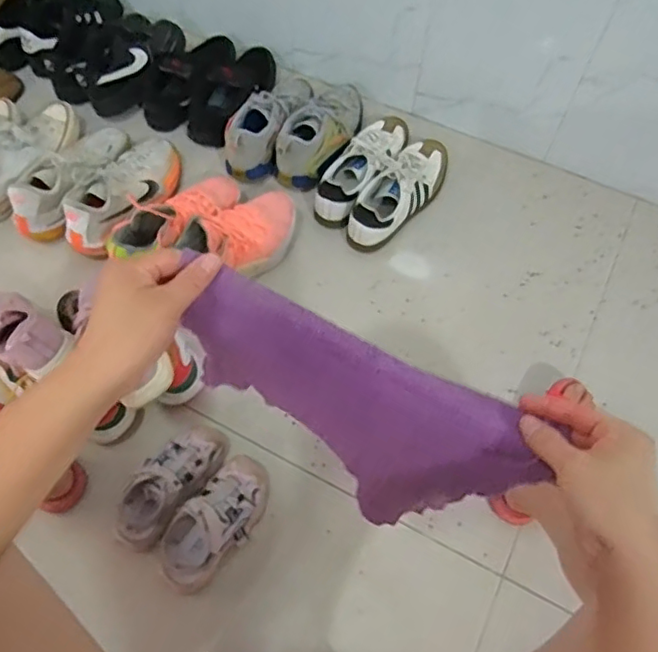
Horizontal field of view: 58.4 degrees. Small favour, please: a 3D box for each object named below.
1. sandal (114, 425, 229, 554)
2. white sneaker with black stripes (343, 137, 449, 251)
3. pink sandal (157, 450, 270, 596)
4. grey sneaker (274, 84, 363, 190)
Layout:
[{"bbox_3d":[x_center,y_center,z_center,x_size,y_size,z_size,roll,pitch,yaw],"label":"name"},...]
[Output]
[{"bbox_3d":[-0.239,0.233,0.889,0.095,0.095,0.196,27,64,13],"label":"sandal"},{"bbox_3d":[0.144,-0.272,1.160,0.106,0.089,0.301,31,65,15],"label":"white sneaker with black stripes"},{"bbox_3d":[-0.162,0.278,0.851,0.092,0.105,0.203,30,64,15],"label":"pink sandal"},{"bbox_3d":[-0.008,-0.422,1.218,0.117,0.108,0.293,22,63,11],"label":"grey sneaker"}]

